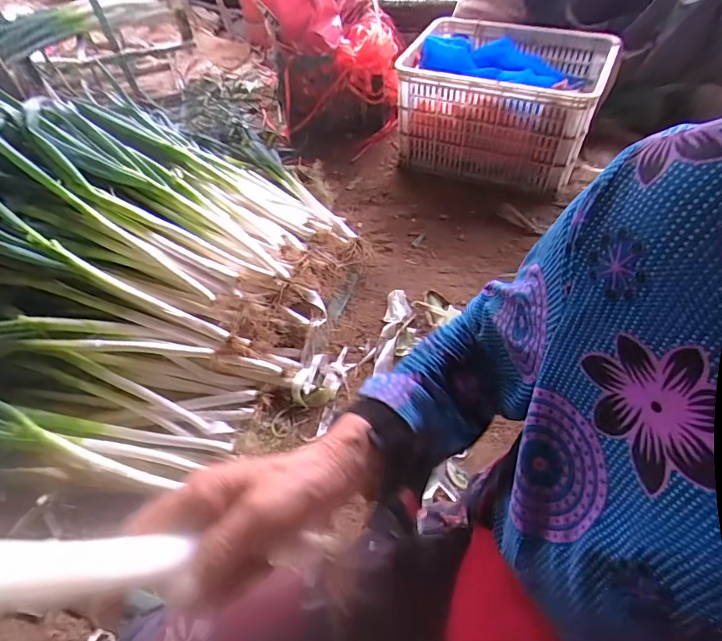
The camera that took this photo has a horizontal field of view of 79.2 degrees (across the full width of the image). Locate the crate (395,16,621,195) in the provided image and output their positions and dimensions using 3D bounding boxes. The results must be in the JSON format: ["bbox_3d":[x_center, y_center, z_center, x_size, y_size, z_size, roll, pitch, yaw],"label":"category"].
[{"bbox_3d":[0.375,-0.592,1.231,0.501,0.339,0.291,19,58,16],"label":"crate"}]

